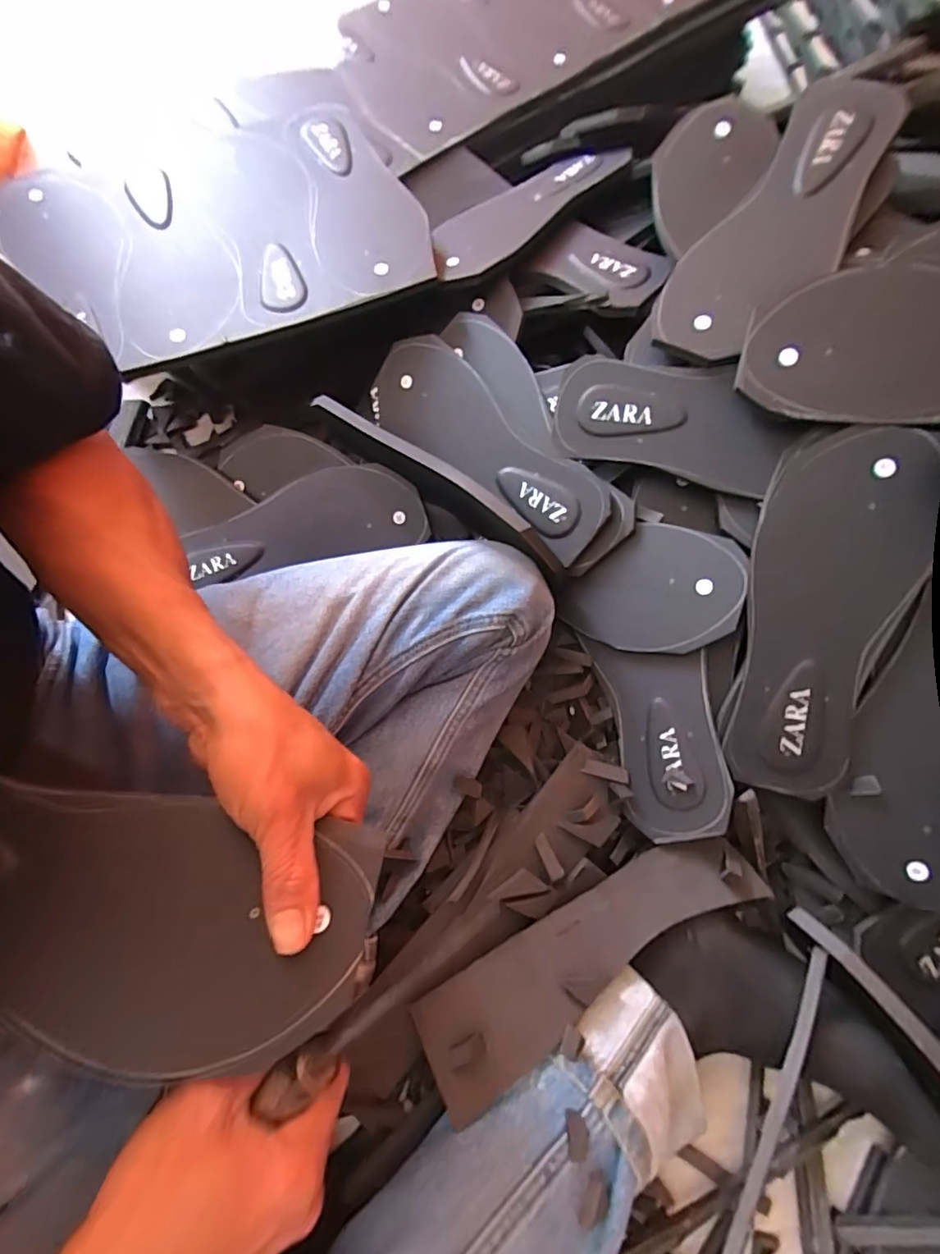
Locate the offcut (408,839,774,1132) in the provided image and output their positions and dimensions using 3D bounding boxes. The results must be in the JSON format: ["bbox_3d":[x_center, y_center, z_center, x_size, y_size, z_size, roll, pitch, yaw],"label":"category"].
[{"bbox_3d":[0.084,0.224,0.369,0.249,0.015,0.070,-28,62,-13],"label":"offcut"}]

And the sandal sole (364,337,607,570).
[{"bbox_3d":[0.009,-0.153,0.460,0.250,0.023,0.095,44,111,16],"label":"sandal sole"}]

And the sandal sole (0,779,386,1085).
[{"bbox_3d":[-0.161,0.116,0.229,0.228,0.018,0.098,16,71,-2],"label":"sandal sole"}]

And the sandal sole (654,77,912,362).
[{"bbox_3d":[0.229,-0.297,0.387,0.088,0.033,0.230,36,88,10],"label":"sandal sole"}]

